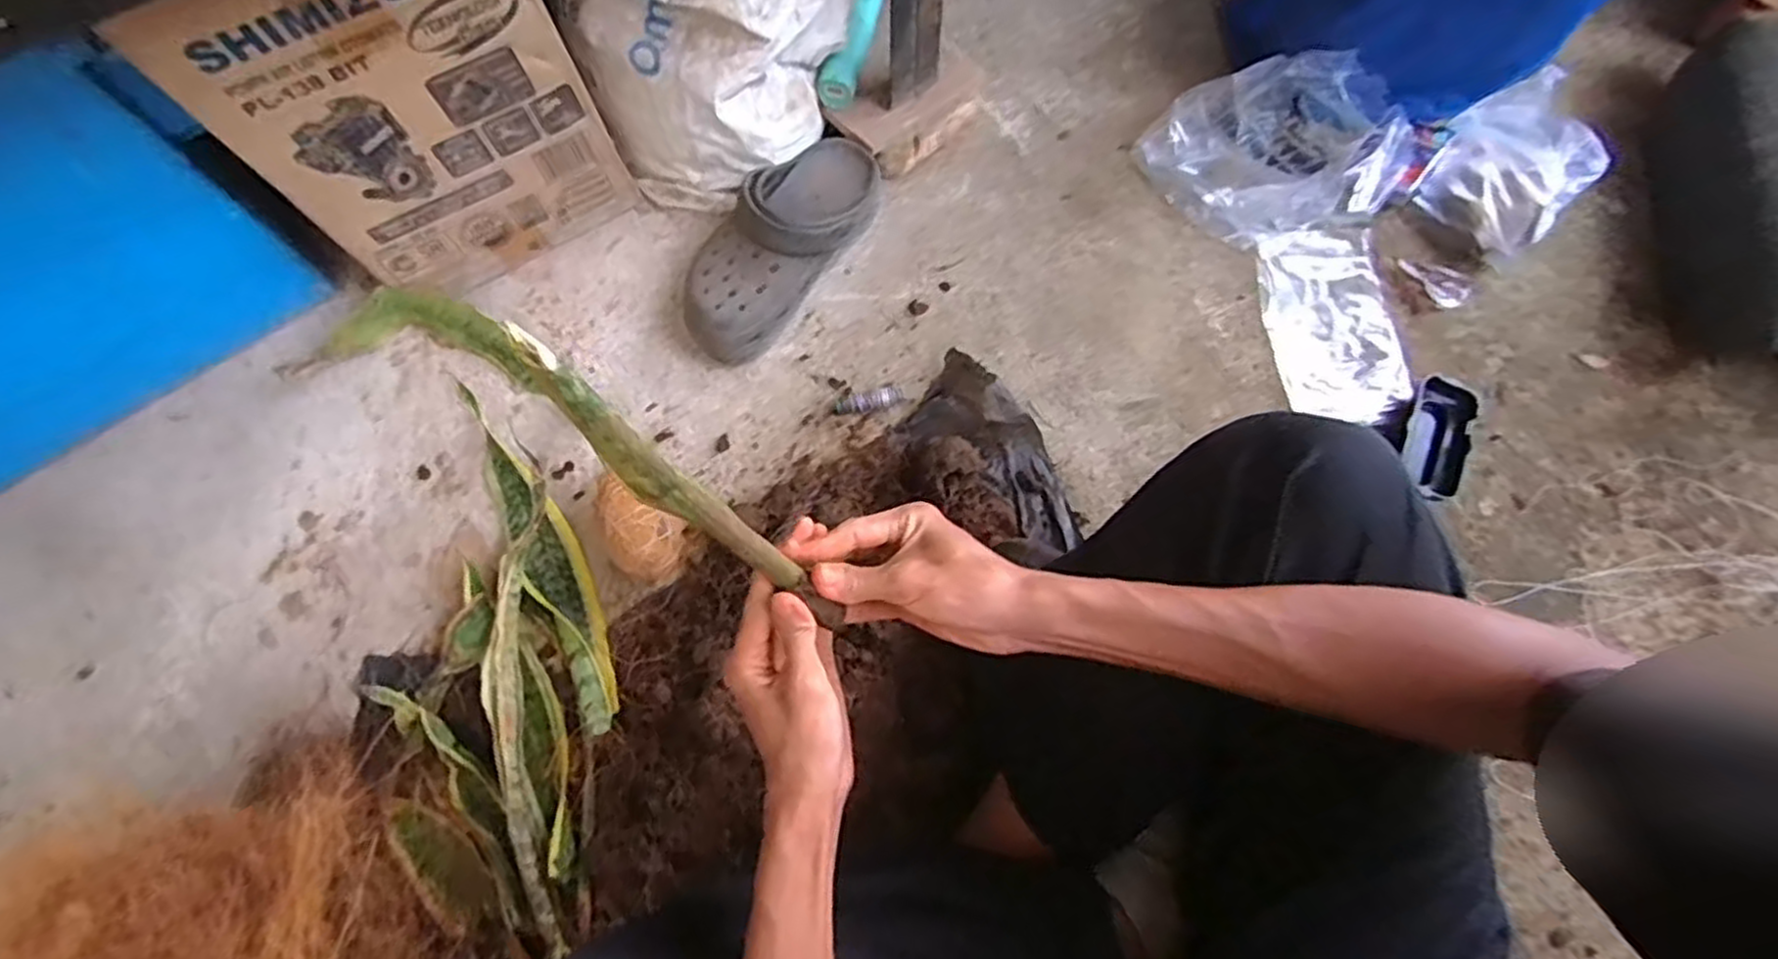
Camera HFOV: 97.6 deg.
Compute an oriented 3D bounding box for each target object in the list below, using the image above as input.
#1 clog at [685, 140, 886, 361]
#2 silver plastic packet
[{"bbox_3d":[-0.096,-0.215,0.693,0.096,0.093,0.236,34,76,11],"label":"clog"},{"bbox_3d":[0.407,-0.147,0.717,0.116,0.017,0.189,-7,72,-1],"label":"silver plastic packet"}]

